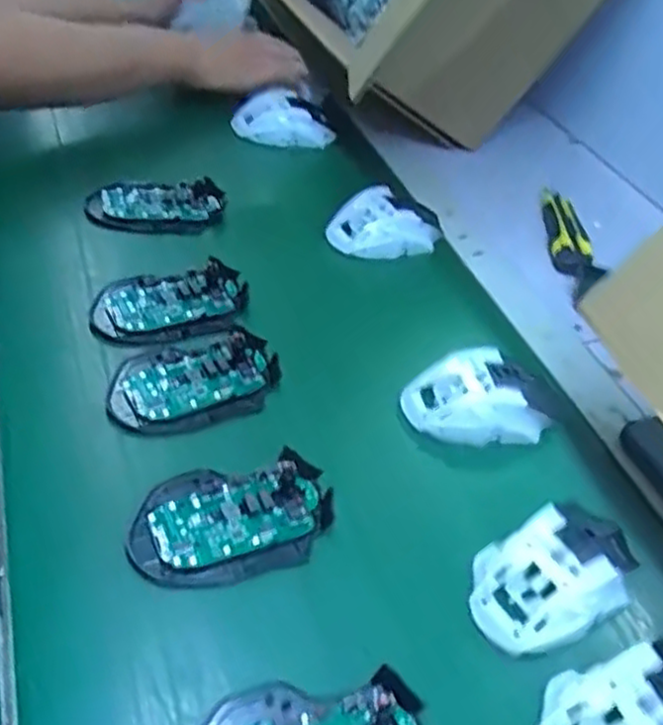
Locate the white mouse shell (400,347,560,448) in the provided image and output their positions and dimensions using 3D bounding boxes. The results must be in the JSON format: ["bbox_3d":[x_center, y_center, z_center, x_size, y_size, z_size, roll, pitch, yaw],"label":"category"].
[{"bbox_3d":[0.106,0.029,0.519,0.110,0.049,0.061,0,45,-13],"label":"white mouse shell"}]

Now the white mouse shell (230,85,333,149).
[{"bbox_3d":[-0.049,-0.262,0.795,0.107,0.049,0.048,-3,43,-31],"label":"white mouse shell"}]

